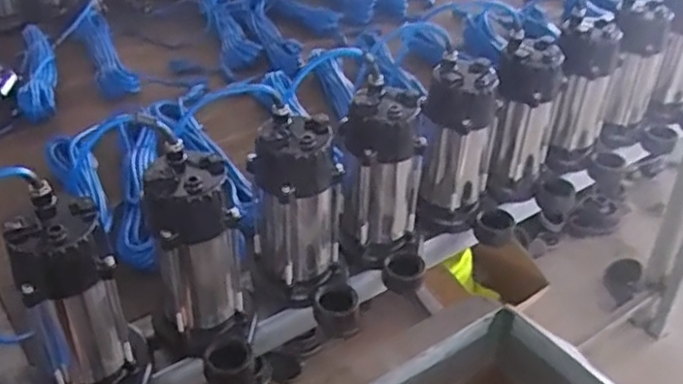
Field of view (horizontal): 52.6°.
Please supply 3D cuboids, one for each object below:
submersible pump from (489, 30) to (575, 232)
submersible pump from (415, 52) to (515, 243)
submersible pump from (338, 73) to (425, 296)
[{"bbox_3d":[0.274,-0.082,1.012,0.114,0.251,0.117,-9,37,-14],"label":"submersible pump"},{"bbox_3d":[0.170,-0.047,0.937,0.120,0.227,0.117,-5,36,-9],"label":"submersible pump"},{"bbox_3d":[0.056,0.000,0.888,0.110,0.235,0.124,2,35,1],"label":"submersible pump"}]

